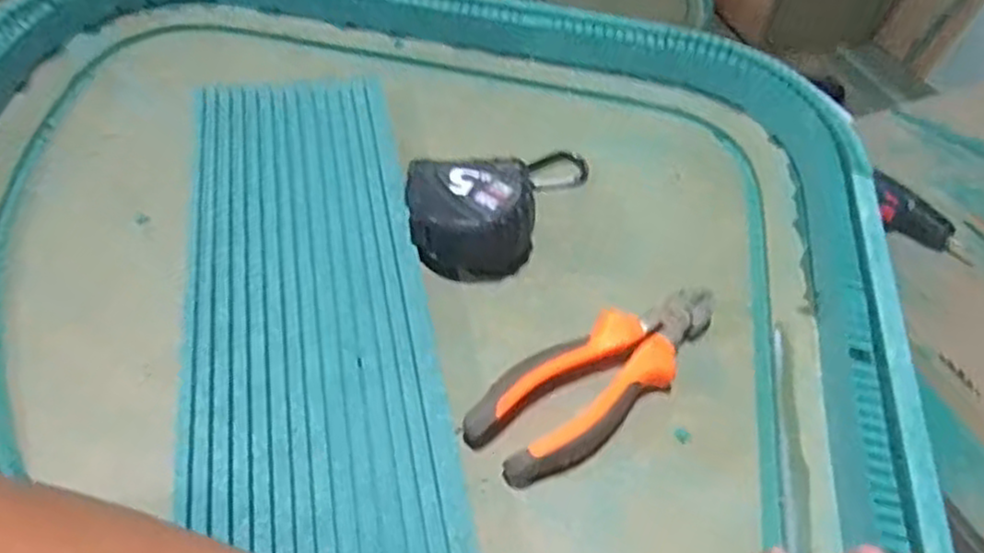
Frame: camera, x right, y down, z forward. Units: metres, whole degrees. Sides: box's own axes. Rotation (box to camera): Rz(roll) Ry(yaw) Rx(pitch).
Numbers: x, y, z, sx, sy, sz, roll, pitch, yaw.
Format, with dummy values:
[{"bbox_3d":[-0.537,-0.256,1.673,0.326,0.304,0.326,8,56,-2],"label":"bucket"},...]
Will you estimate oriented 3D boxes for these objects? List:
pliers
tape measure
[{"bbox_3d":[0.060,0.048,0.376,0.155,0.026,0.049,-30,59,-27],"label":"pliers"},{"bbox_3d":[0.003,-0.055,0.447,0.074,0.046,0.130,27,53,16],"label":"tape measure"}]

